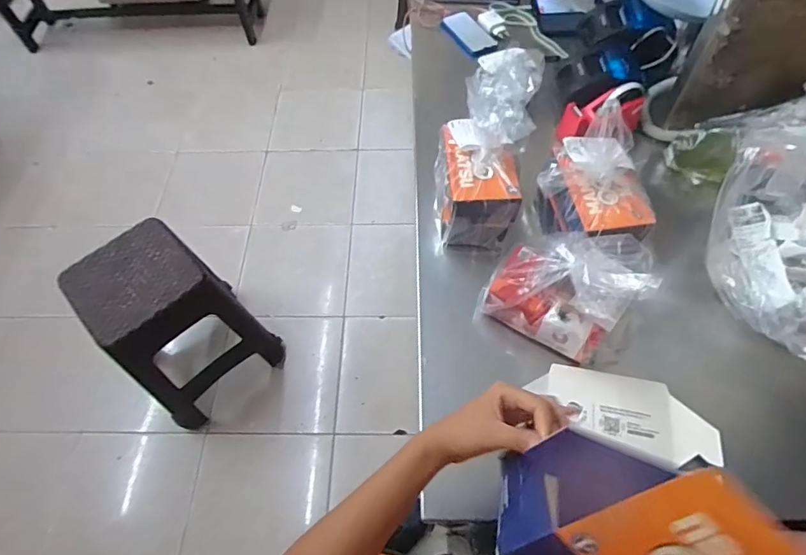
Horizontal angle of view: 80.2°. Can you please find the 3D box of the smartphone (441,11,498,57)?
[{"bbox_3d":[0.153,-0.586,1.144,0.078,0.010,0.160,-28,62,-13],"label":"smartphone"}]

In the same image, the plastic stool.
[{"bbox_3d":[-0.622,0.132,1.349,0.351,0.489,0.313,-38,65,-18],"label":"plastic stool"}]

